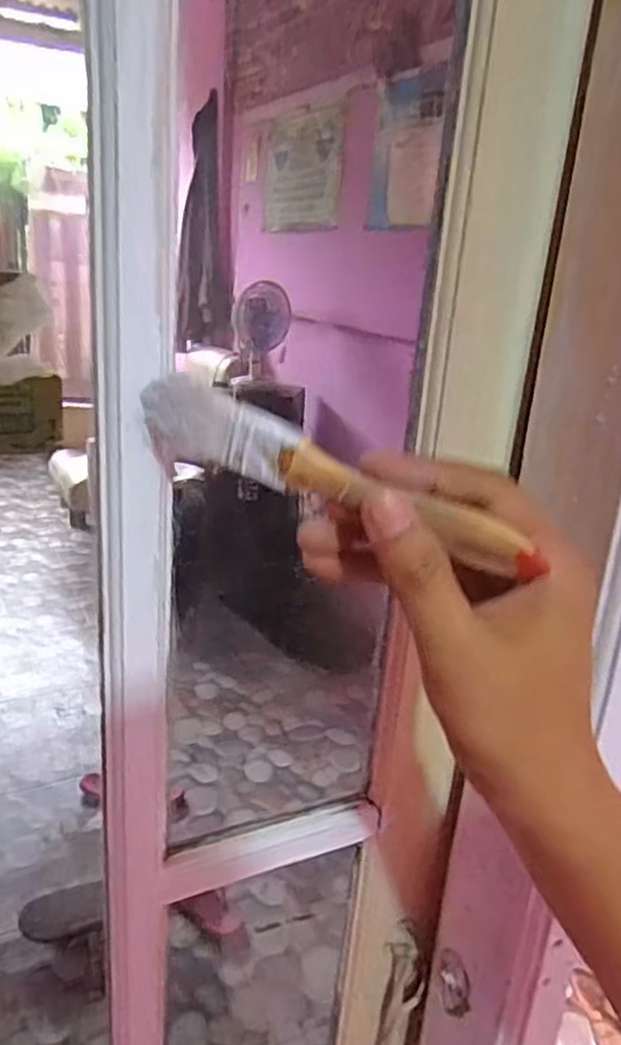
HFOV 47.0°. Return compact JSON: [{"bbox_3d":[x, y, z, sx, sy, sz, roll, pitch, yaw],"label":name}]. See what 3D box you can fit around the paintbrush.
[{"bbox_3d":[0.005,-0.017,0.264,0.159,0.027,0.010,24,24,12],"label":"paintbrush"}]

